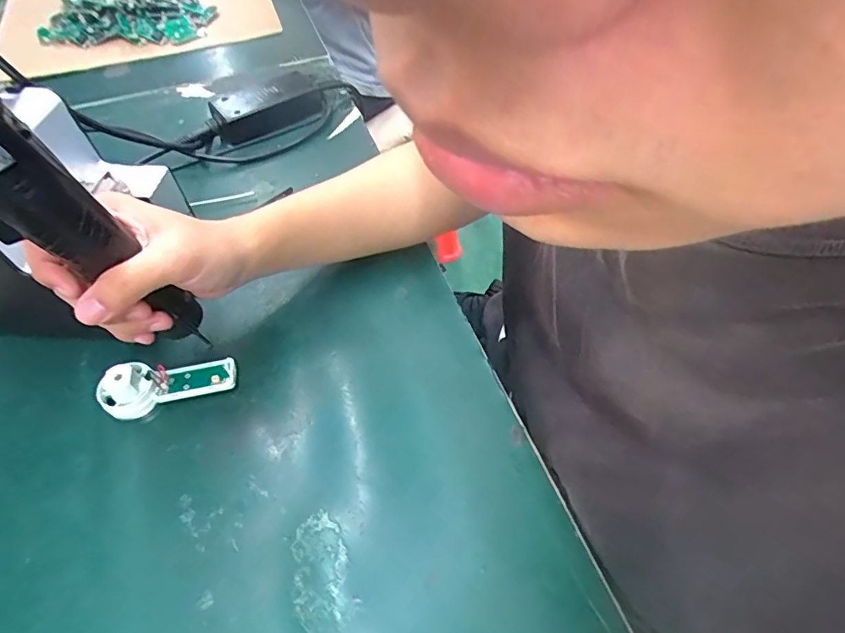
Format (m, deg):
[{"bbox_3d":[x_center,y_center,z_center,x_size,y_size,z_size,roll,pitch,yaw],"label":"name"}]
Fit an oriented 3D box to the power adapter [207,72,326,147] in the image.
[{"bbox_3d":[-0.181,-0.244,0.574,0.126,0.035,0.053,-33,59,-21],"label":"power adapter"}]

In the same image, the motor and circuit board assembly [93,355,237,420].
[{"bbox_3d":[-0.188,0.046,0.363,0.091,0.030,0.032,-16,55,-11],"label":"motor and circuit board assembly"}]

